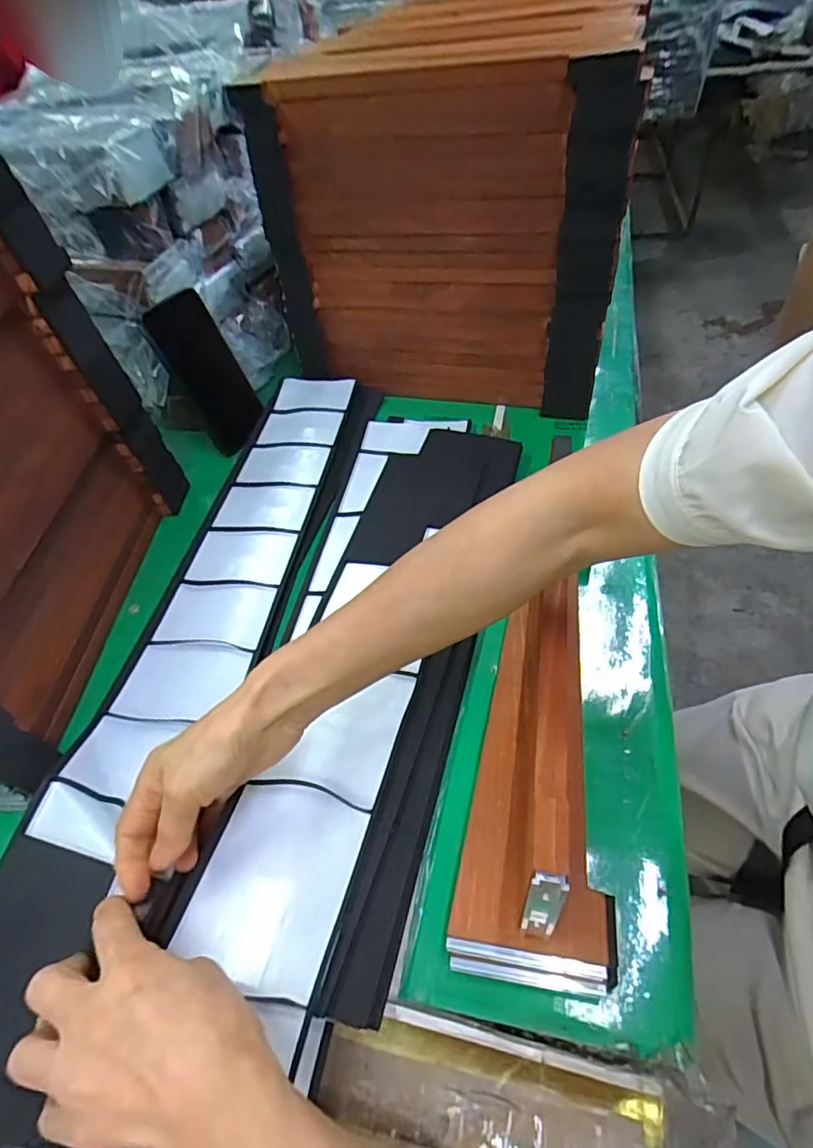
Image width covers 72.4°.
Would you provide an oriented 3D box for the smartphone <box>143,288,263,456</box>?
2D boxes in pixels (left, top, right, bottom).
[{"bbox_3d":[-0.216,-0.220,0.613,0.015,0.159,0.072,15,53,43],"label":"smartphone"}]

